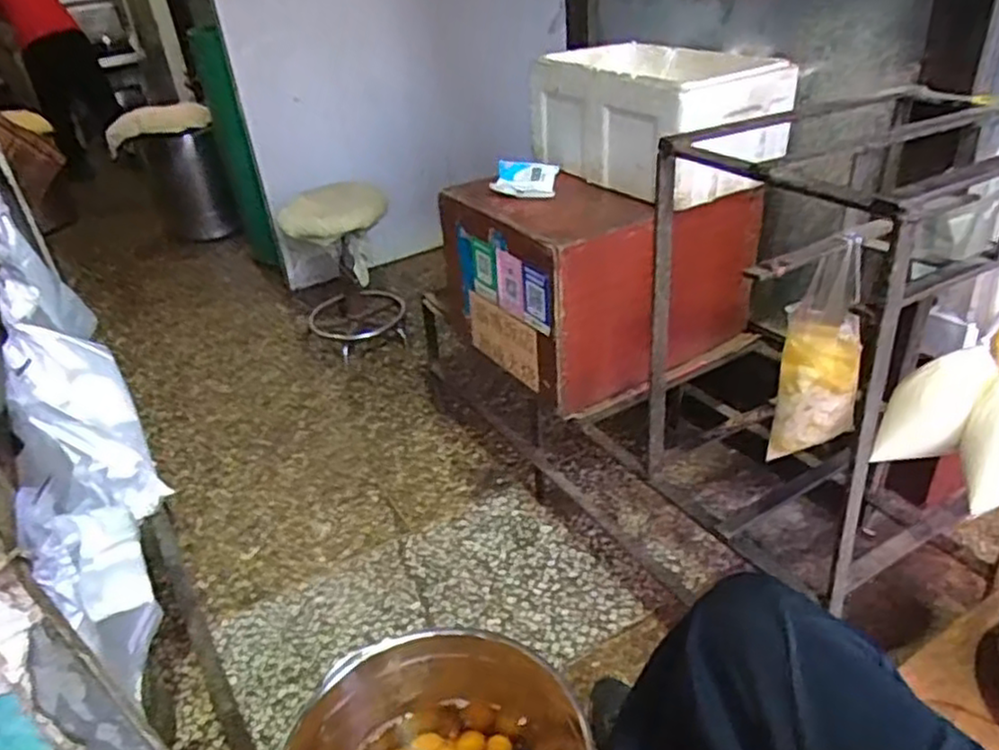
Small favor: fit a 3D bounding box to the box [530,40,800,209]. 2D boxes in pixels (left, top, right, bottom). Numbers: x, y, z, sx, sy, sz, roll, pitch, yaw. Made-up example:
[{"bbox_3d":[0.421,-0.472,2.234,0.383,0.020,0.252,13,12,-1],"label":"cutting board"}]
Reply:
[{"bbox_3d":[0.312,-0.526,1.435,0.357,0.203,0.461,-20,35,-23],"label":"box"}]

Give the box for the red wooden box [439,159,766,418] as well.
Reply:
[{"bbox_3d":[0.225,-0.211,1.501,0.524,0.388,0.399,-27,38,-30],"label":"red wooden box"}]

